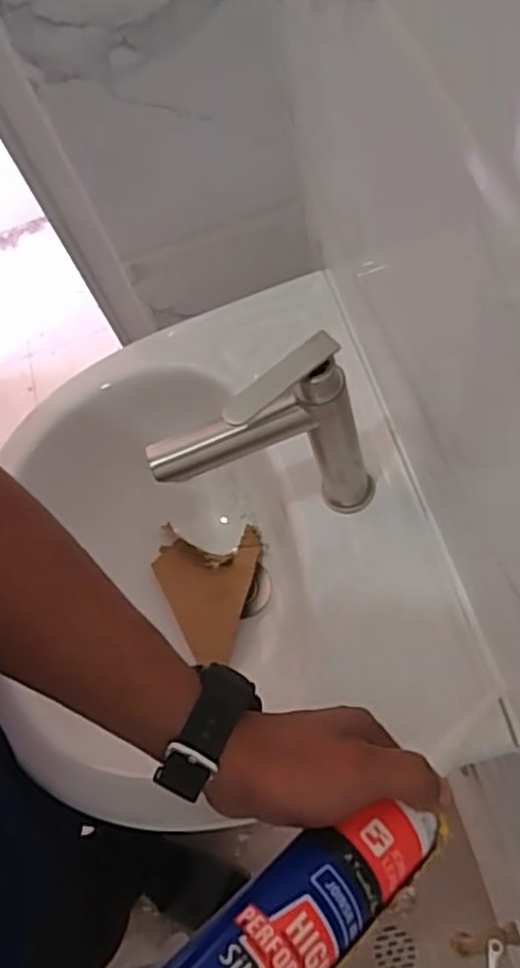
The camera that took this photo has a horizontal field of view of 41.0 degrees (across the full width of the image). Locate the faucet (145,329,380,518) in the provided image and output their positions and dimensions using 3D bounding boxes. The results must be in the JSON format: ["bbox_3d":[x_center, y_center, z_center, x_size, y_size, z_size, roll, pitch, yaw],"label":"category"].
[{"bbox_3d":[0.005,-0.022,0.444,0.143,0.162,0.029,-11,62,-4],"label":"faucet"}]

